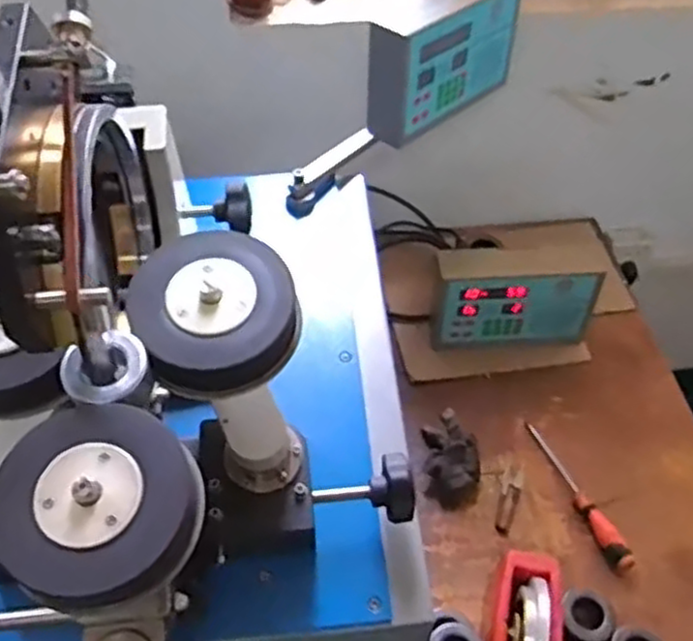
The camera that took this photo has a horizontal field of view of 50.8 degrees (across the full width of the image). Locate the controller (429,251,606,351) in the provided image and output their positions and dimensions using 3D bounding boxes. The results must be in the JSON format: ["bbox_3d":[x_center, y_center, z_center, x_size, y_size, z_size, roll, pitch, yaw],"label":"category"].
[{"bbox_3d":[0.238,-0.027,1.043,0.219,0.153,0.064,-2,50,-3],"label":"controller"}]

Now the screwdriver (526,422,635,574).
[{"bbox_3d":[0.300,0.217,0.940,0.025,0.031,0.224,-14,52,-12],"label":"screwdriver"}]

